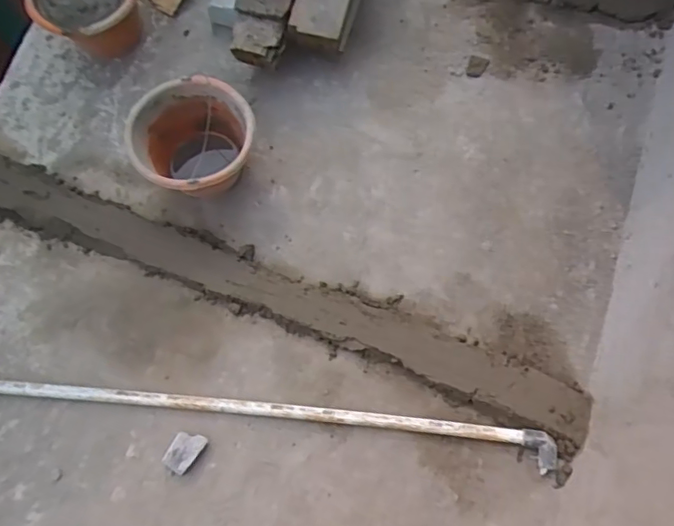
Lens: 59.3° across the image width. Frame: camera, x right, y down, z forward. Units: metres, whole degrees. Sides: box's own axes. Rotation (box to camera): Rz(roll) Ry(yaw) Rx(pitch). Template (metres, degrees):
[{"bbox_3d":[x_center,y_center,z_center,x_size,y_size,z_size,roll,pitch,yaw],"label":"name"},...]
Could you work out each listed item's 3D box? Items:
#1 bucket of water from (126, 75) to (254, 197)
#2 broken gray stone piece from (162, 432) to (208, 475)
[{"bbox_3d":[-0.303,-0.251,1.288,0.249,0.183,0.245,0,75,0],"label":"bucket of water"},{"bbox_3d":[-0.305,0.377,1.185,0.057,0.021,0.083,30,77,9],"label":"broken gray stone piece"}]

